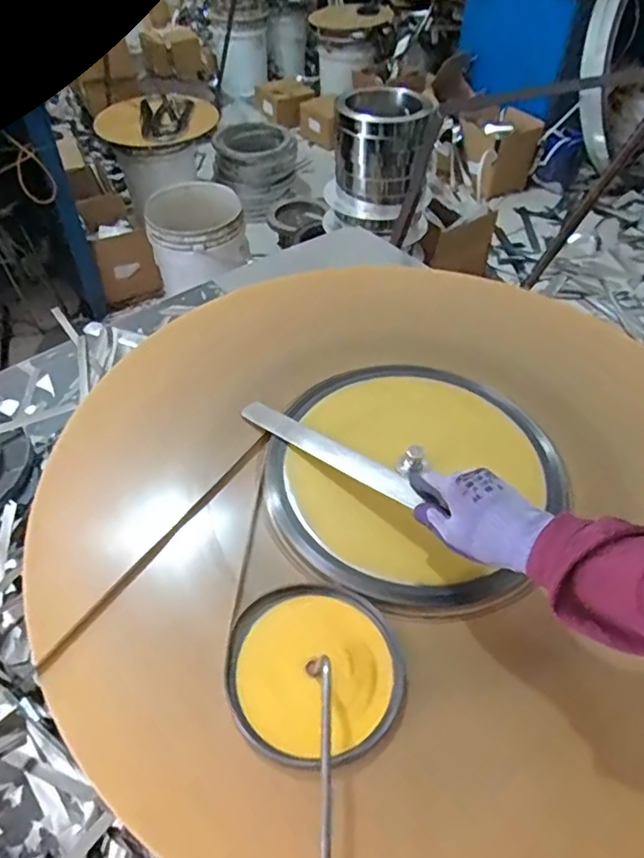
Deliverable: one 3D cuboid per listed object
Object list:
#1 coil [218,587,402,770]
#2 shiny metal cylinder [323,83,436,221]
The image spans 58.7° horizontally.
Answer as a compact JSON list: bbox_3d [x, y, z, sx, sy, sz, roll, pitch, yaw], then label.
[{"bbox_3d":[-0.009,0.211,0.511,0.149,0.023,0.152,0,50,0],"label":"coil"},{"bbox_3d":[0.152,-0.711,1.497,0.249,0.243,0.192,30,57,24],"label":"shiny metal cylinder"}]

